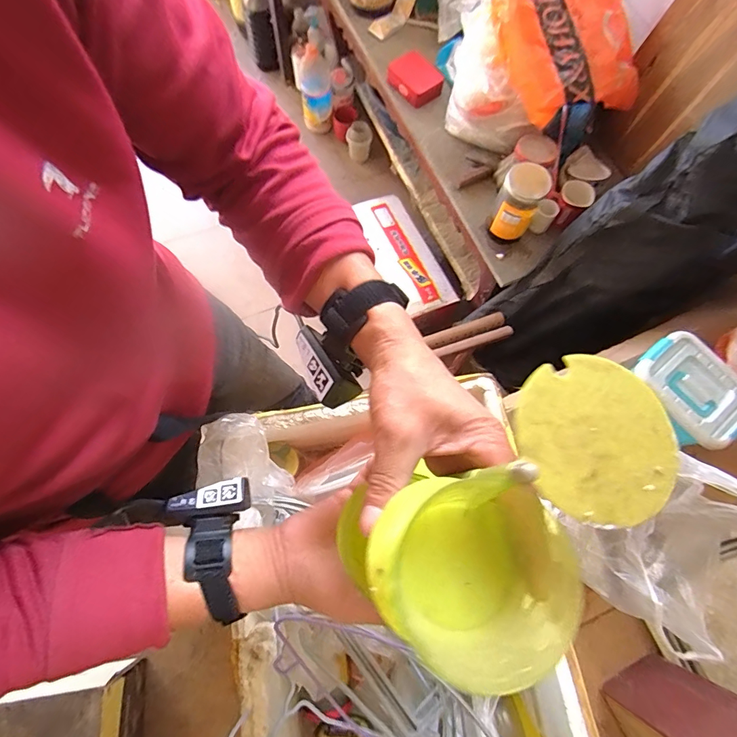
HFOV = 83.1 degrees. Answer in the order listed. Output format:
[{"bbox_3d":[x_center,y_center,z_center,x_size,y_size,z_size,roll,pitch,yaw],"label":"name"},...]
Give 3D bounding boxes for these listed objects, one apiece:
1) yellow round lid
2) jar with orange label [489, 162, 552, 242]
[{"bbox_3d":[0.113,0.033,0.203,0.082,0.010,0.078,0,73,-1],"label":"yellow round lid"},{"bbox_3d":[0.341,-0.380,0.950,0.094,0.154,0.102,0,73,-1],"label":"jar with orange label"}]

